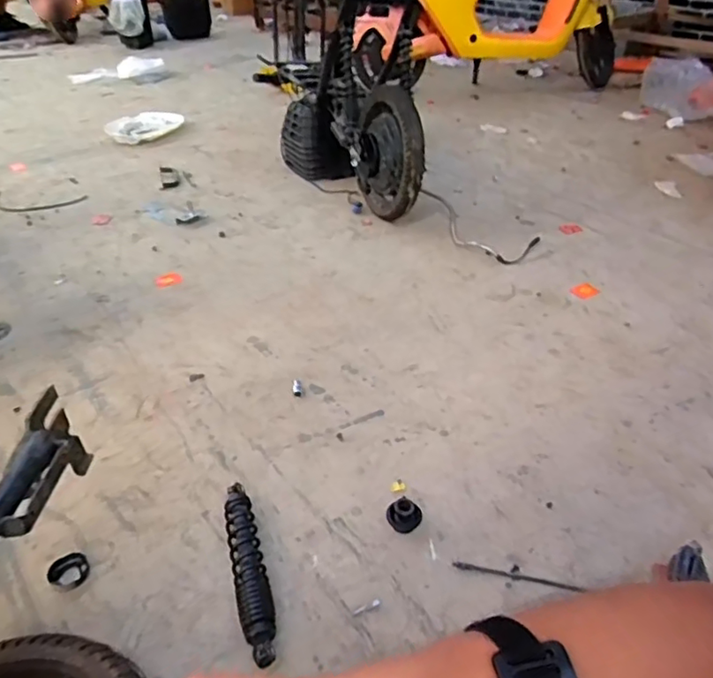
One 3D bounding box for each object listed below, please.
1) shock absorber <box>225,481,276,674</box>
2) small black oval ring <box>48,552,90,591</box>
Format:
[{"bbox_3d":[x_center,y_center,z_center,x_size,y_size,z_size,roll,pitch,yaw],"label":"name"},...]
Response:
[{"bbox_3d":[-0.157,0.334,0.835,0.048,0.038,0.281,-10,38,-15],"label":"shock absorber"},{"bbox_3d":[-0.423,0.343,0.843,0.052,0.020,0.045,-20,41,-26],"label":"small black oval ring"}]

